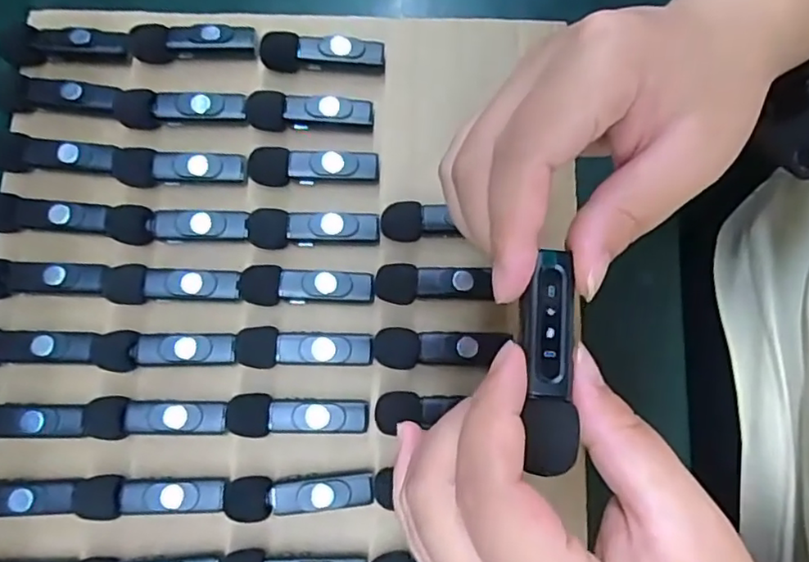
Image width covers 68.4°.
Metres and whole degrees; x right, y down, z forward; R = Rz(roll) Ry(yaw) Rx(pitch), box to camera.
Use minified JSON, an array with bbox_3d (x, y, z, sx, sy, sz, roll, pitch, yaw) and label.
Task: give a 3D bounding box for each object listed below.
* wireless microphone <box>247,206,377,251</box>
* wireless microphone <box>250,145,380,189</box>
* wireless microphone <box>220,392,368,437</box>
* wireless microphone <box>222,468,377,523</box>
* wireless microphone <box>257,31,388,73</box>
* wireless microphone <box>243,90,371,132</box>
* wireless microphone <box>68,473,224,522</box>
[{"bbox_3d":[-0.045,-0.025,0.297,0.065,0.015,0.018,1,79,4],"label":"wireless microphone"},{"bbox_3d":[-0.046,-0.057,0.302,0.065,0.017,0.017,1,79,4],"label":"wireless microphone"},{"bbox_3d":[-0.050,0.063,0.278,0.064,0.016,0.019,0,79,3],"label":"wireless microphone"},{"bbox_3d":[-0.048,0.097,0.272,0.067,0.015,0.018,-3,78,3],"label":"wireless microphone"},{"bbox_3d":[-0.043,-0.121,0.315,0.064,0.016,0.017,-1,78,3],"label":"wireless microphone"},{"bbox_3d":[-0.049,-0.087,0.307,0.065,0.015,0.018,2,79,4],"label":"wireless microphone"},{"bbox_3d":[-0.115,0.098,0.272,0.067,0.016,0.018,0,79,3],"label":"wireless microphone"}]

